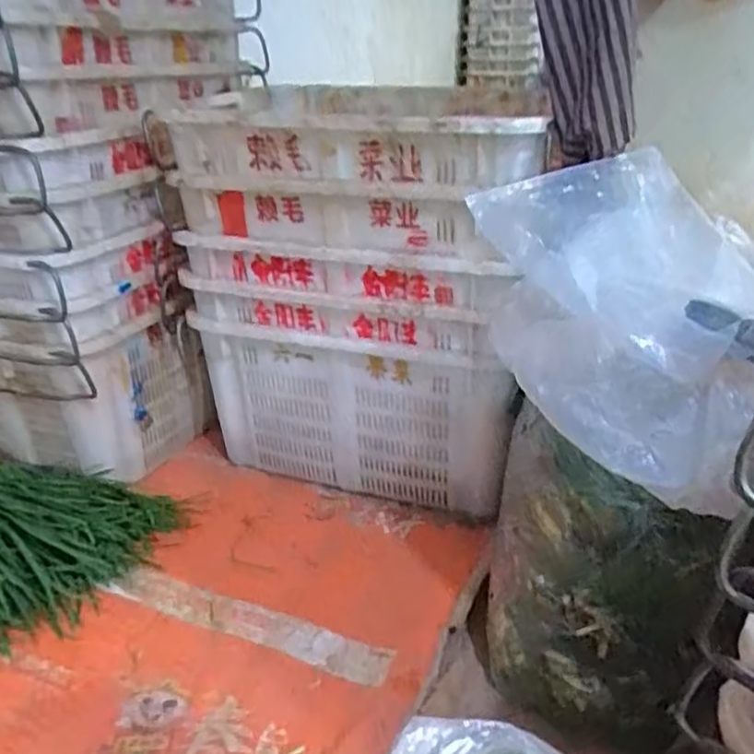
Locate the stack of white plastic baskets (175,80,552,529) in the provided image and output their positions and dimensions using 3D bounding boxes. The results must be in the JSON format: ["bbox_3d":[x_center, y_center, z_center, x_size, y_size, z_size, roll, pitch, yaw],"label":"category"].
[{"bbox_3d":[-0.004,-0.169,1.357,0.634,0.691,0.447,13,30,23],"label":"stack of white plastic baskets"}]

